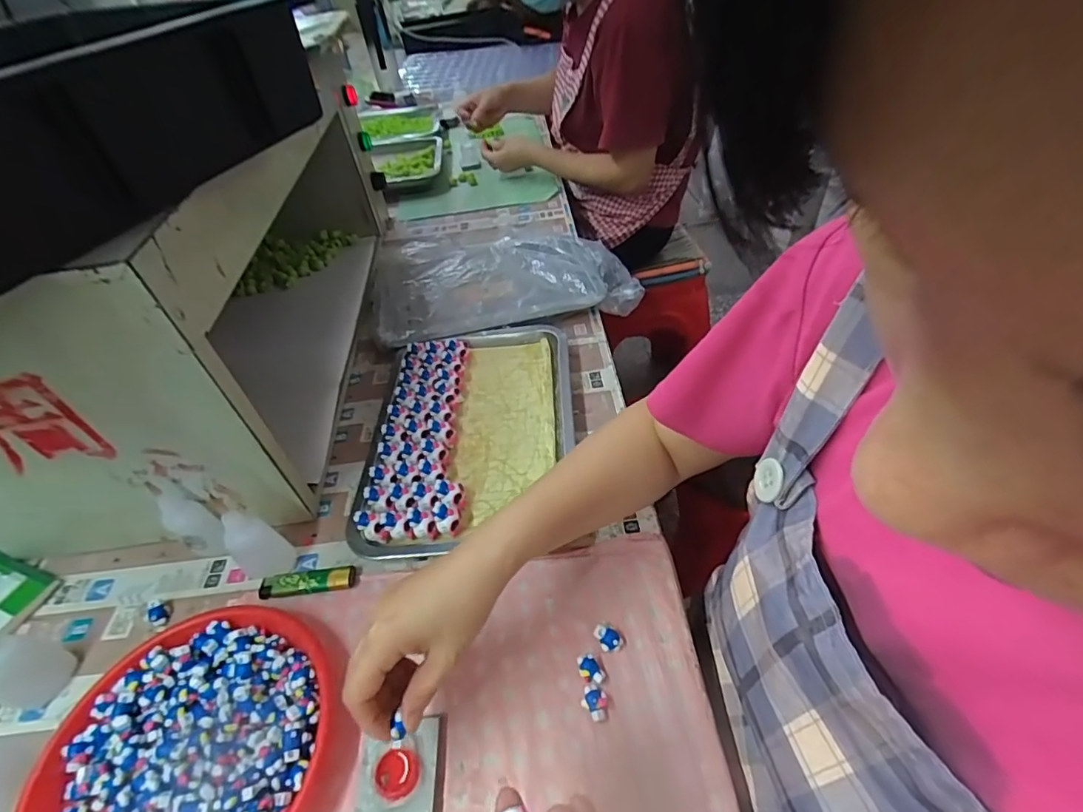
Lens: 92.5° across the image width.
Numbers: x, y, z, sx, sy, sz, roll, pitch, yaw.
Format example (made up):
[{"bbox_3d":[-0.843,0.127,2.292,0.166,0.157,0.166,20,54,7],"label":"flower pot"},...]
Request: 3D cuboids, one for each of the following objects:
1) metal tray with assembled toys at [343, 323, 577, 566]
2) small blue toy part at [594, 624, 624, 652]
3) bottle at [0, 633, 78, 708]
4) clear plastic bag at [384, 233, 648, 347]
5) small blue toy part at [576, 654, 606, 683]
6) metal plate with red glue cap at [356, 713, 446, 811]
[{"bbox_3d":[-0.081,0.019,0.561,0.229,0.029,0.301,-6,44,1],"label":"metal tray with assembled toys"},{"bbox_3d":[0.050,0.177,0.397,0.022,0.012,0.016,31,56,32],"label":"small blue toy part"},{"bbox_3d":[-0.413,0.194,0.397,0.053,0.073,0.047,10,47,17],"label":"bottle"},{"bbox_3d":[-0.065,-0.201,0.762,0.345,0.054,0.271,-14,45,-7],"label":"clear plastic bag"},{"bbox_3d":[0.036,0.194,0.381,0.016,0.009,0.023,-29,49,-21],"label":"small blue toy part"},{"bbox_3d":[-0.095,0.244,0.346,0.054,0.019,0.060,-9,44,-1],"label":"metal plate with red glue cap"}]

